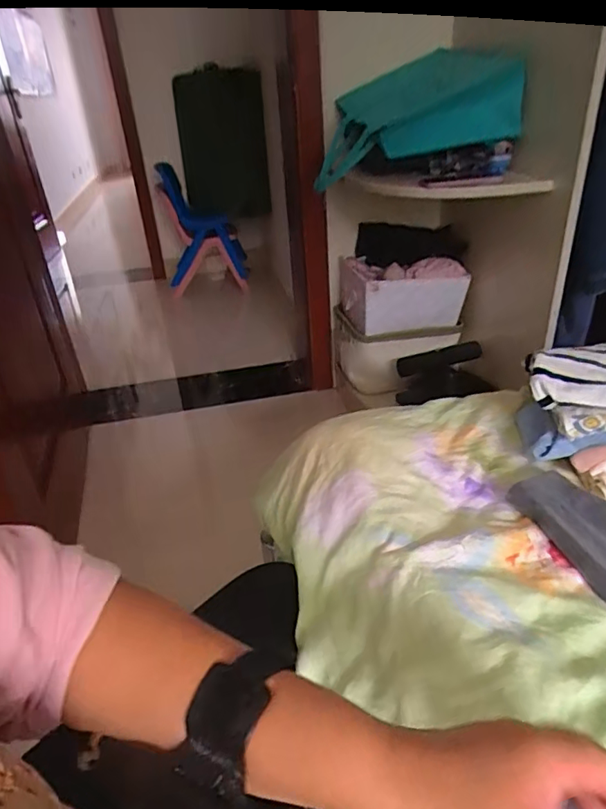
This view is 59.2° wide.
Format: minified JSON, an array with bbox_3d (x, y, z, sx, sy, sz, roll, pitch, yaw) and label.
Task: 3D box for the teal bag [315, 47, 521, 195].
[{"bbox_3d":[0.242,-0.609,1.139,0.416,0.211,0.254,0,31,7],"label":"teal bag"}]

